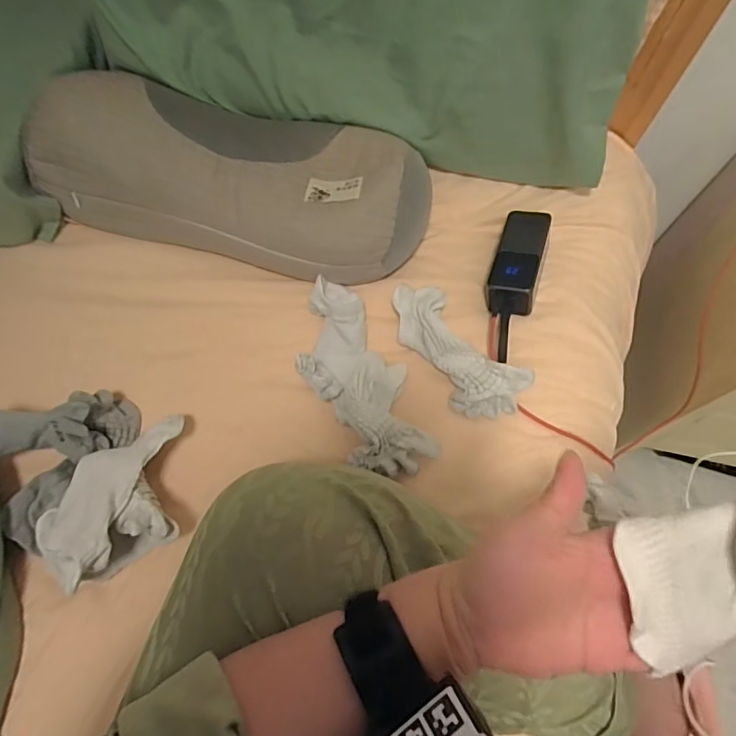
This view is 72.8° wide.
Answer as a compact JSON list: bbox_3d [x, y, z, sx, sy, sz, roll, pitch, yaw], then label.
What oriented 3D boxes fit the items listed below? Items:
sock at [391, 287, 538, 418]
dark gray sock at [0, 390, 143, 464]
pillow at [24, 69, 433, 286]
[{"bbox_3d":[0.091,-0.018,0.552,0.182,0.050,0.077,40,70,14],"label":"sock"},{"bbox_3d":[-0.331,0.065,0.482,0.205,0.080,0.069,-6,64,-31],"label":"dark gray sock"},{"bbox_3d":[-0.154,-0.233,0.603,0.453,0.115,0.201,19,66,6],"label":"pillow"}]

